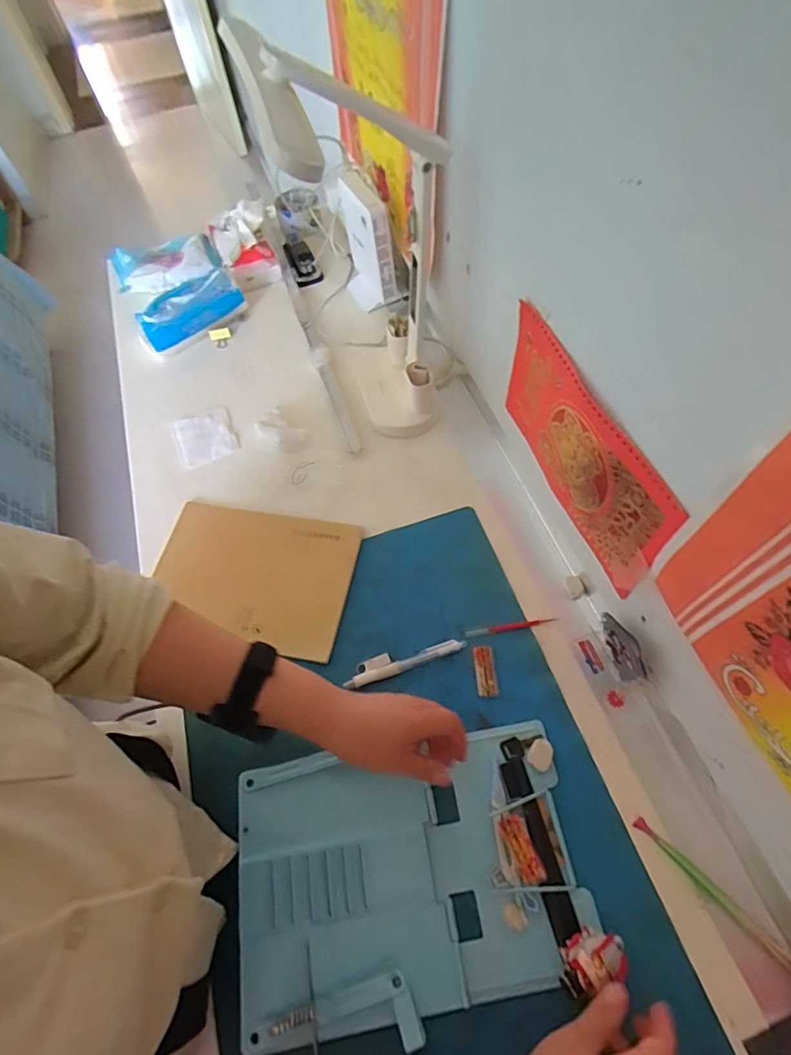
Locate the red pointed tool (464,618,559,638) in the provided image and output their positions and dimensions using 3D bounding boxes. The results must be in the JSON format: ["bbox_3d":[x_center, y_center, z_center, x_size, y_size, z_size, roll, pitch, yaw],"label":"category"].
[{"bbox_3d":[0.131,0.111,0.583,0.105,0.004,0.010,-8,59,-2],"label":"red pointed tool"}]

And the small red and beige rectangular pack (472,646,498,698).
[{"bbox_3d":[0.098,0.156,0.561,0.022,0.004,0.053,-4,59,0],"label":"small red and beige rectangular pack"}]

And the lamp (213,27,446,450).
[{"bbox_3d":[-0.023,-0.313,0.612,0.198,0.387,0.214,-11,59,-4],"label":"lamp"}]

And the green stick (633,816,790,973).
[{"bbox_3d":[0.283,0.320,0.446,0.163,0.013,0.016,39,68,22],"label":"green stick"}]

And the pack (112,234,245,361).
[{"bbox_3d":[-0.374,-0.413,0.885,0.173,0.056,0.256,-27,62,-13],"label":"pack"}]

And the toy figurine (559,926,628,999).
[{"bbox_3d":[0.159,0.348,0.418,0.053,0.023,0.035,-17,60,-8],"label":"toy figurine"}]

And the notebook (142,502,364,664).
[{"bbox_3d":[-0.181,0.053,0.637,0.249,0.013,0.175,10,60,8],"label":"notebook"}]

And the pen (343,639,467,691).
[{"bbox_3d":[0.011,0.151,0.574,0.141,0.010,0.015,-19,60,-9],"label":"pen"}]

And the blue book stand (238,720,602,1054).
[{"bbox_3d":[0.011,0.308,0.464,0.297,0.016,0.202,-9,59,-3],"label":"blue book stand"}]

